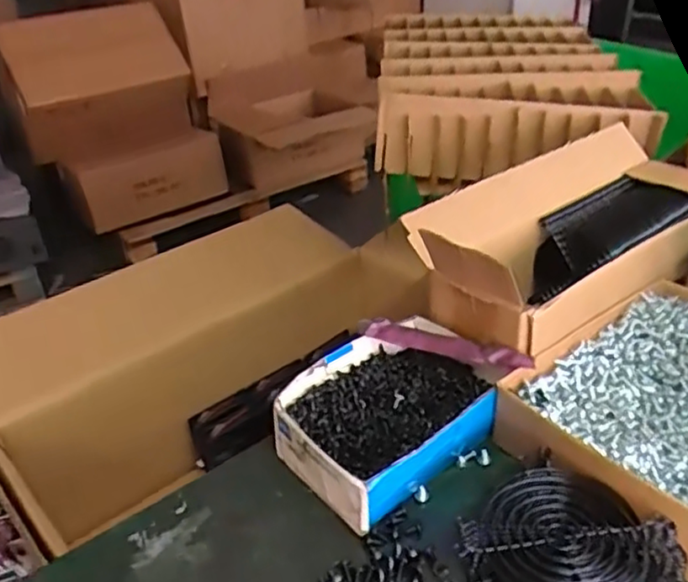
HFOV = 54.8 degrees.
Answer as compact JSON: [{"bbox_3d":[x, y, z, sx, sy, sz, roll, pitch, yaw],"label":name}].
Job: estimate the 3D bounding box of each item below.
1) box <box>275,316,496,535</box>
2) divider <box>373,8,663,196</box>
[{"bbox_3d":[0.034,0.093,0.496,0.155,0.060,0.119,-26,38,-31],"label":"box"},{"bbox_3d":[0.216,-0.292,0.952,0.317,0.117,0.479,0,32,6],"label":"divider"}]

